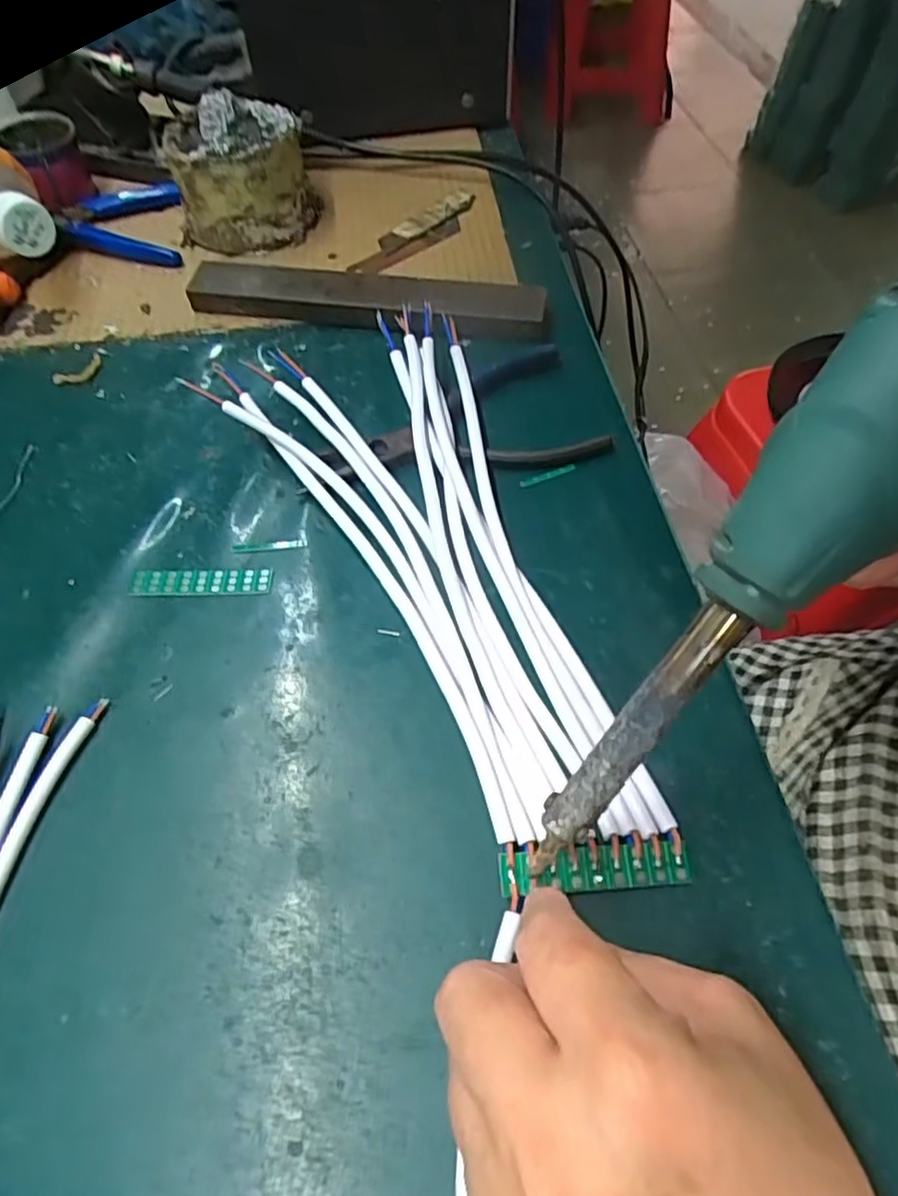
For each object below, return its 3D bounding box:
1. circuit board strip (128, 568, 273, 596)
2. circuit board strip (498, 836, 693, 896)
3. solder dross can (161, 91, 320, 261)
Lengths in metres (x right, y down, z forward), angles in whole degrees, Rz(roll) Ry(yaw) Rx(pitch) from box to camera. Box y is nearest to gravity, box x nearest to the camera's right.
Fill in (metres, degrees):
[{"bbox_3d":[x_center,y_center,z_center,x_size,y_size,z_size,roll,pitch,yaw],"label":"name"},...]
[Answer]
[{"bbox_3d":[-0.111,-0.008,0.315,0.063,0.004,0.013,-1,55,3],"label":"circuit board strip"},{"bbox_3d":[0.049,0.089,0.235,0.063,0.004,0.015,-3,70,-2],"label":"circuit board strip"},{"bbox_3d":[-0.130,-0.271,0.439,0.078,0.063,0.074,-2,55,2],"label":"solder dross can"}]

